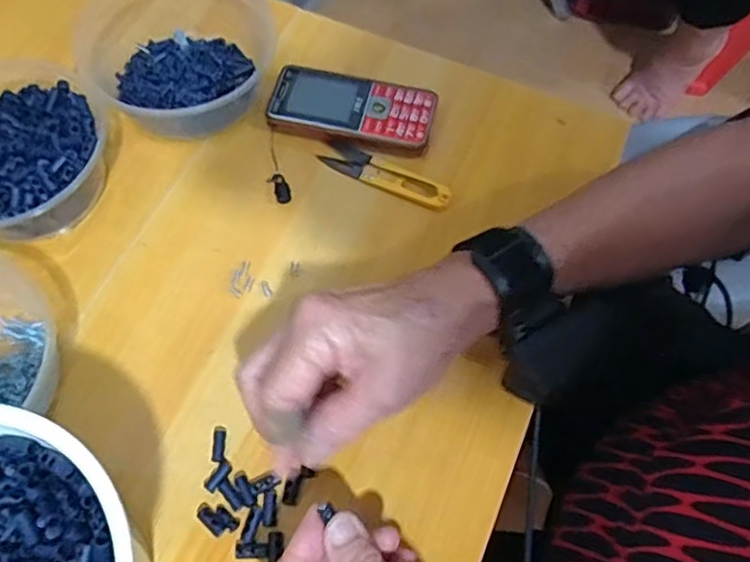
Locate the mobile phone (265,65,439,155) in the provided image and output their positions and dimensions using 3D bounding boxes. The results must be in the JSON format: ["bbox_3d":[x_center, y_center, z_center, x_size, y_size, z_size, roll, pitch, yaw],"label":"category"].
[{"bbox_3d":[-0.017,-0.134,0.488,0.124,0.016,0.056,12,66,4],"label":"mobile phone"}]

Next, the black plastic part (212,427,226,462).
[{"bbox_3d":[-0.096,0.099,0.383,0.007,0.004,0.021,0,66,-2],"label":"black plastic part"}]

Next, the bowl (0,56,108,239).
[{"bbox_3d":[-0.252,-0.087,0.436,0.132,0.047,0.132,1,66,-1],"label":"bowl"}]

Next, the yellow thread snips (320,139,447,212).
[{"bbox_3d":[0.008,-0.081,0.469,0.103,0.007,0.023,26,68,10],"label":"yellow thread snips"}]

